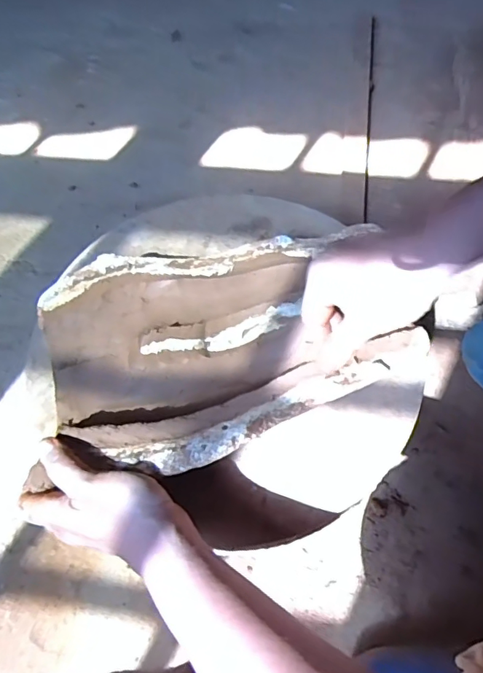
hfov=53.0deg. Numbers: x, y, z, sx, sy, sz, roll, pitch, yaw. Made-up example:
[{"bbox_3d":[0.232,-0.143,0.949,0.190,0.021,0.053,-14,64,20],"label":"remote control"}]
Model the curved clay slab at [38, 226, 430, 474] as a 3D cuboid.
[{"bbox_3d":[-0.006,-0.005,0.450,0.345,0.042,0.227,-17,62,-6],"label":"curved clay slab"}]

